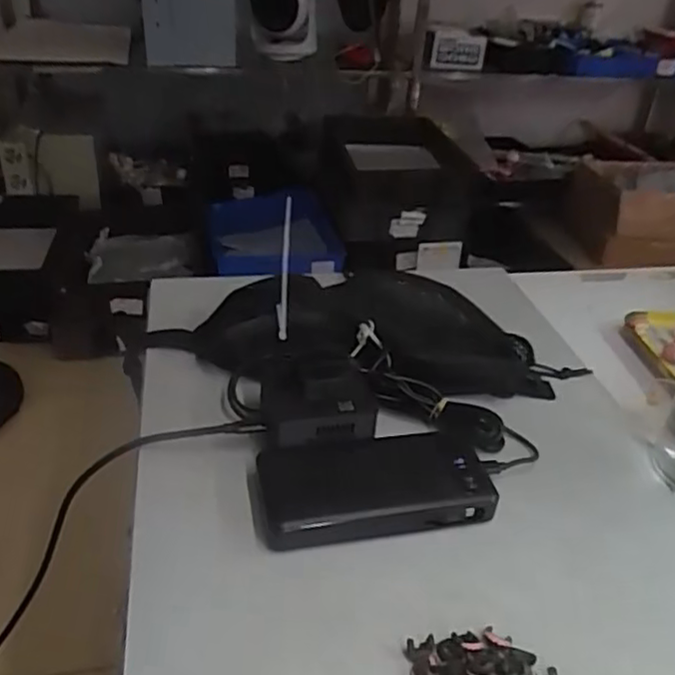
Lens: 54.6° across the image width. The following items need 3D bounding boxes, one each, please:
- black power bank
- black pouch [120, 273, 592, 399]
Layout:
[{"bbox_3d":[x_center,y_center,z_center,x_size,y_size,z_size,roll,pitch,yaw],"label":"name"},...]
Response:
[{"bbox_3d":[0.029,0.101,0.455,0.160,0.025,0.078,-5,34,-13],"label":"black power bank"},{"bbox_3d":[0.020,-0.012,0.602,0.379,0.055,0.194,-1,33,-7],"label":"black pouch"}]

